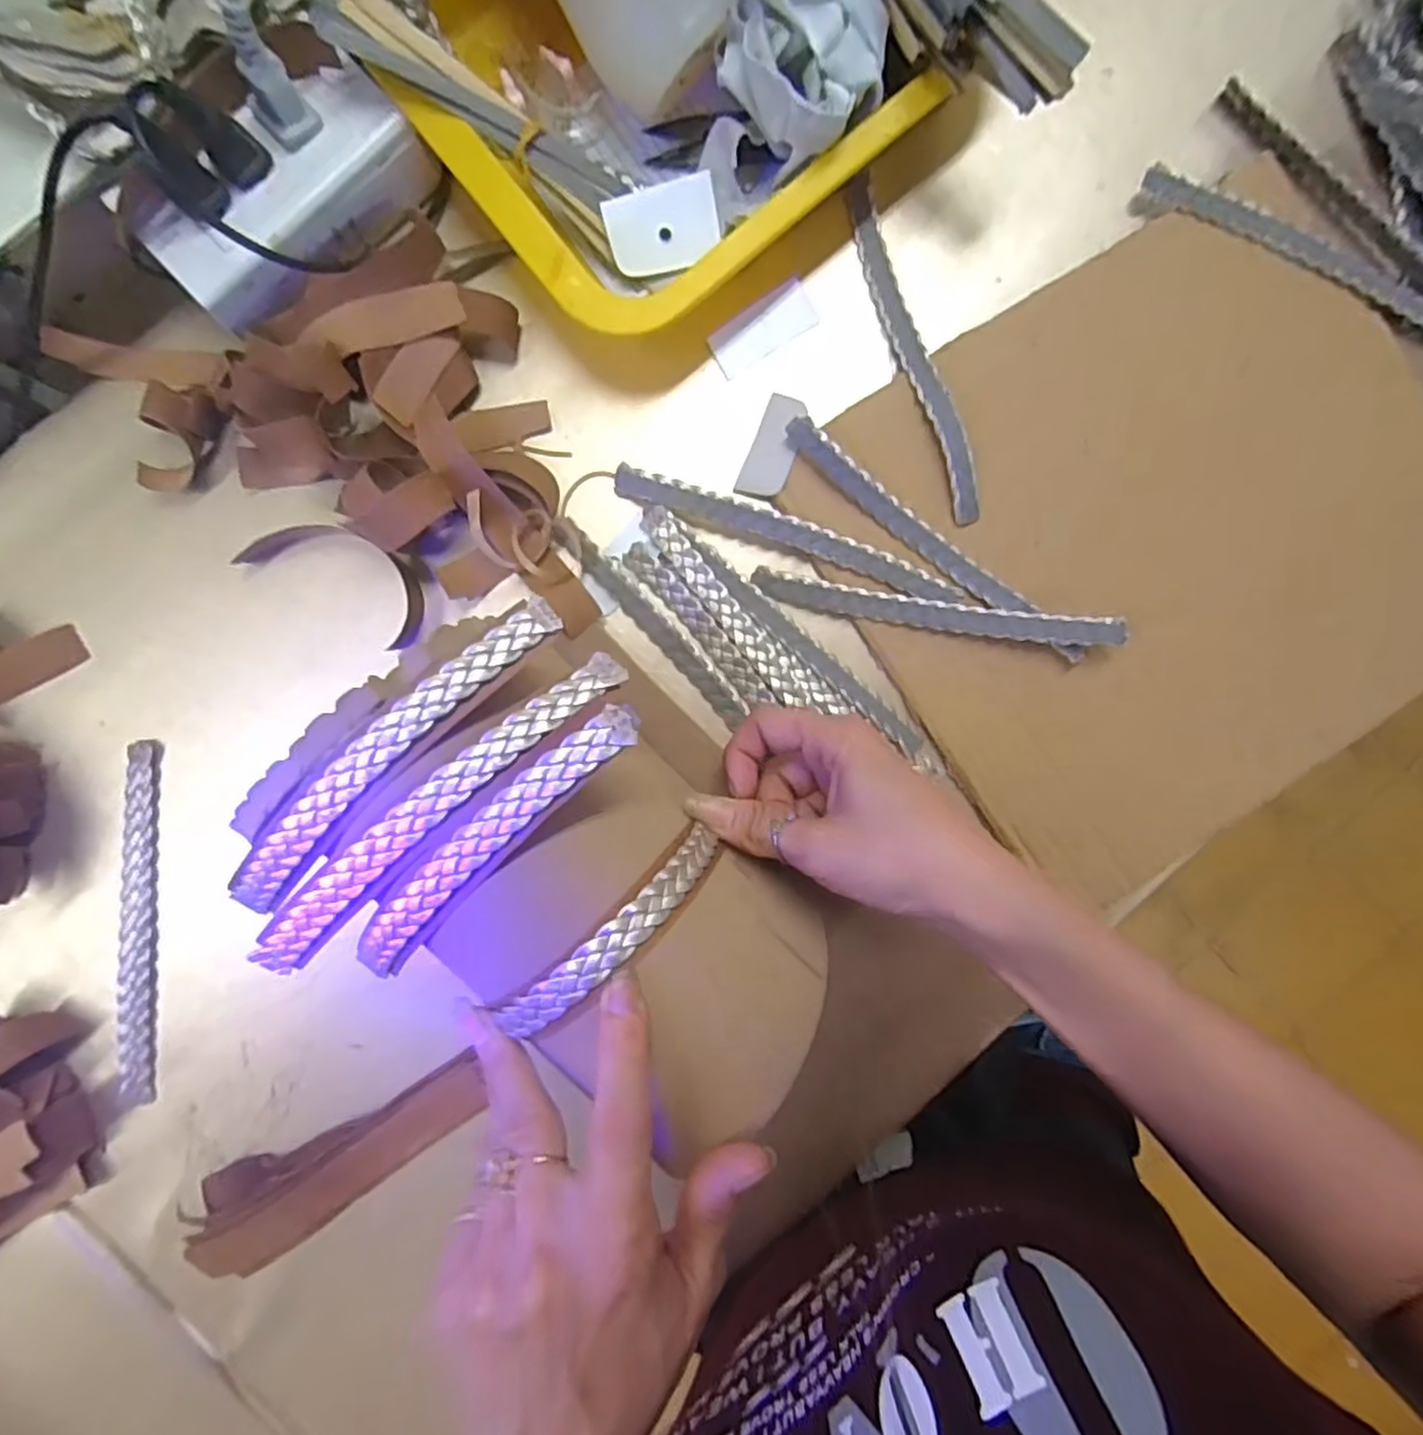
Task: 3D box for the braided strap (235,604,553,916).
[{"bbox_3d":[-0.110,0.014,0.242,0.146,0.024,0.017,-43,91,0],"label":"braided strap"}]

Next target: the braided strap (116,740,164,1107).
[{"bbox_3d":[-0.269,0.097,0.339,0.014,0.007,0.170,2,91,-1],"label":"braided strap"}]

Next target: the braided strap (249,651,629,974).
[{"bbox_3d":[-0.097,0.033,0.244,0.161,0.026,0.016,-41,91,0],"label":"braided strap"}]

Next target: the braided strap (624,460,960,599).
[{"bbox_3d":[0.037,-0.086,0.338,0.168,0.007,0.015,19,91,-1],"label":"braided strap"}]

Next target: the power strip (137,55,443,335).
[{"bbox_3d":[-0.185,-0.225,0.316,0.123,0.030,0.055,-41,91,0],"label":"power strip"}]

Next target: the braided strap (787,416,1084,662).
[{"bbox_3d":[0.103,-0.081,0.336,0.170,0.011,0.013,39,90,-1],"label":"braided strap"}]

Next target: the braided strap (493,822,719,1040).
[{"bbox_3d":[-0.029,0.072,0.256,0.101,0.028,0.013,-40,92,-31],"label":"braided strap"}]

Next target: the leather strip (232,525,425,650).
[{"bbox_3d":[-0.171,-0.067,0.332,0.088,0.021,0.038,29,90,-1],"label":"leather strip"}]

